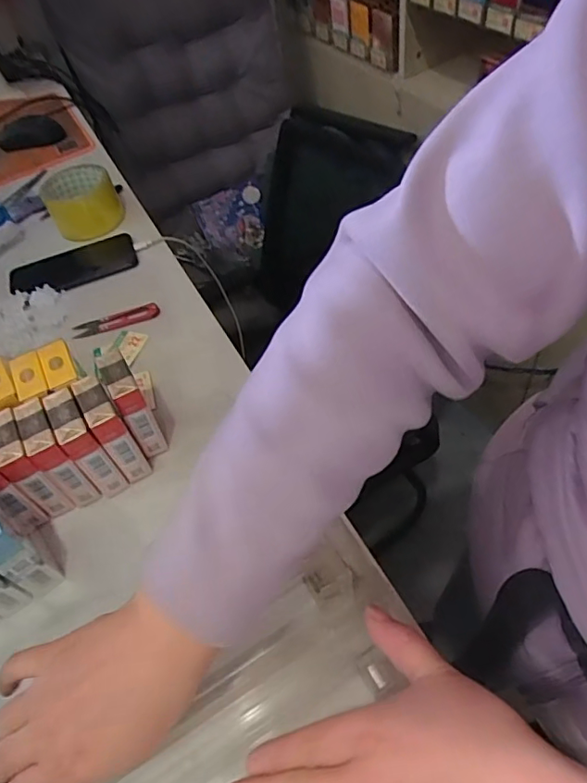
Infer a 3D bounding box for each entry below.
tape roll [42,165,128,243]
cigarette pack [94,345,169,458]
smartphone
[{"bbox_3d":[-0.268,-0.240,0.681,0.088,0.057,0.087,-5,52,6],"label":"tape roll"},{"bbox_3d":[-0.136,0.012,0.452,0.021,0.089,0.055,-28,53,-12],"label":"cigarette pack"},{"bbox_3d":[-0.274,-0.156,0.659,0.152,0.013,0.071,-22,52,-7],"label":"smartphone"}]

